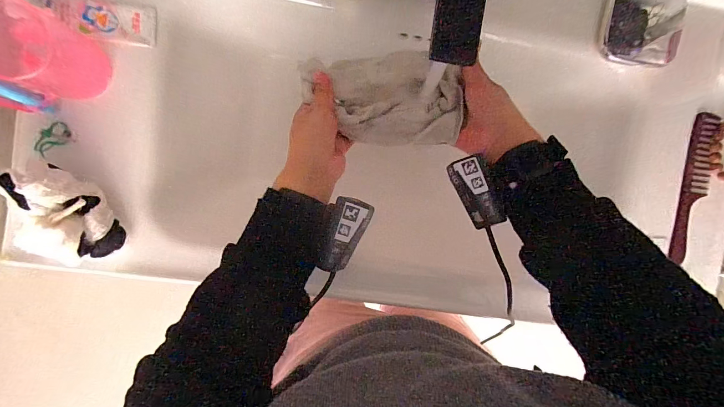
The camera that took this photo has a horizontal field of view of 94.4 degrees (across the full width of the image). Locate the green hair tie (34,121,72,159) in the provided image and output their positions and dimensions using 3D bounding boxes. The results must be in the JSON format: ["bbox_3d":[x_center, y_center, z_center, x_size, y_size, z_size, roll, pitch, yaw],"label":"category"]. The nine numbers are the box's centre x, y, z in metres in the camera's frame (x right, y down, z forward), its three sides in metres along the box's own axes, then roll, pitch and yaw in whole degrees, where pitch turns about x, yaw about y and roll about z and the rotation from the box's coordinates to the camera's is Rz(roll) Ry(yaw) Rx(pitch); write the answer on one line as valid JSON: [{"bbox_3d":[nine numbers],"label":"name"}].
[{"bbox_3d":[-0.345,-0.072,0.373,0.022,0.009,0.041,43,90,-6],"label":"green hair tie"}]

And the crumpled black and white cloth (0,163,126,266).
[{"bbox_3d":[-0.315,0.010,0.356,0.095,0.051,0.100,3,94,-5],"label":"crumpled black and white cloth"}]

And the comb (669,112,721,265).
[{"bbox_3d":[0.427,-0.019,0.430,0.032,0.010,0.190,9,96,12],"label":"comb"}]

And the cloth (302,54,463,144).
[{"bbox_3d":[0.022,-0.110,0.354,0.165,0.025,0.093,-2,94,-4],"label":"cloth"}]

